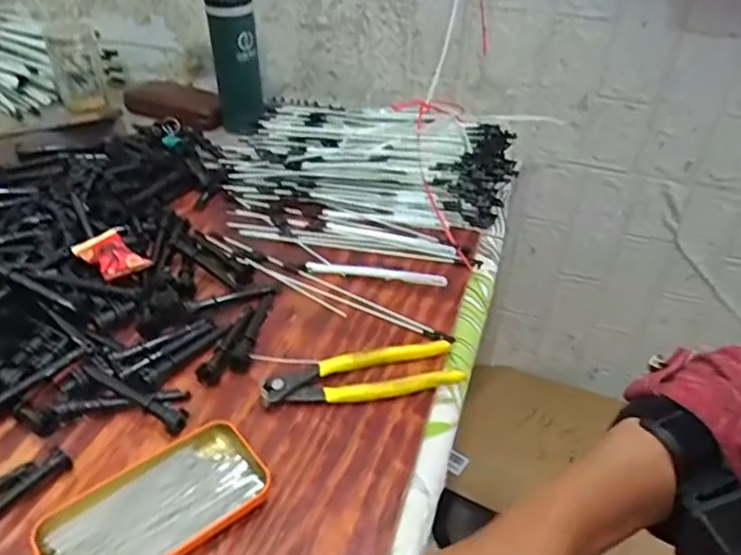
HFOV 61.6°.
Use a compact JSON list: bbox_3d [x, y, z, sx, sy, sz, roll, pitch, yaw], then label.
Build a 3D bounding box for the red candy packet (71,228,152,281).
[{"bbox_3d":[-0.248,-0.020,0.594,0.073,0.018,0.044,29,48,30],"label":"red candy packet"}]

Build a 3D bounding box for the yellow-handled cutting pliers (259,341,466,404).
[{"bbox_3d":[-0.006,0.082,0.511,0.161,0.018,0.042,-10,41,-12],"label":"yellow-handled cutting pliers"}]

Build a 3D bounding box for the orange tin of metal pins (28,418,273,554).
[{"bbox_3d":[-0.142,0.153,0.415,0.142,0.021,0.077,-29,48,-31],"label":"orange tin of metal pins"}]

